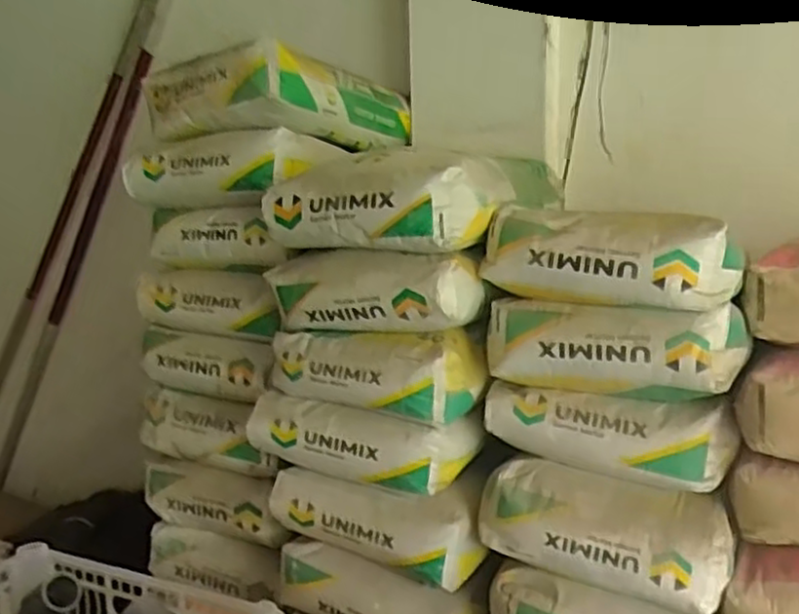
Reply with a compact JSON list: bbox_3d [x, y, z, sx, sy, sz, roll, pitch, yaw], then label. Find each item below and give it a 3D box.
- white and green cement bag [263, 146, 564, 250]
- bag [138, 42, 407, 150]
[{"bbox_3d":[0.053,-0.192,1.331,0.365,0.137,0.536,2,8,25],"label":"white and green cement bag"},{"bbox_3d":[-0.227,-0.408,1.511,0.318,0.139,0.464,3,9,30],"label":"bag"}]

